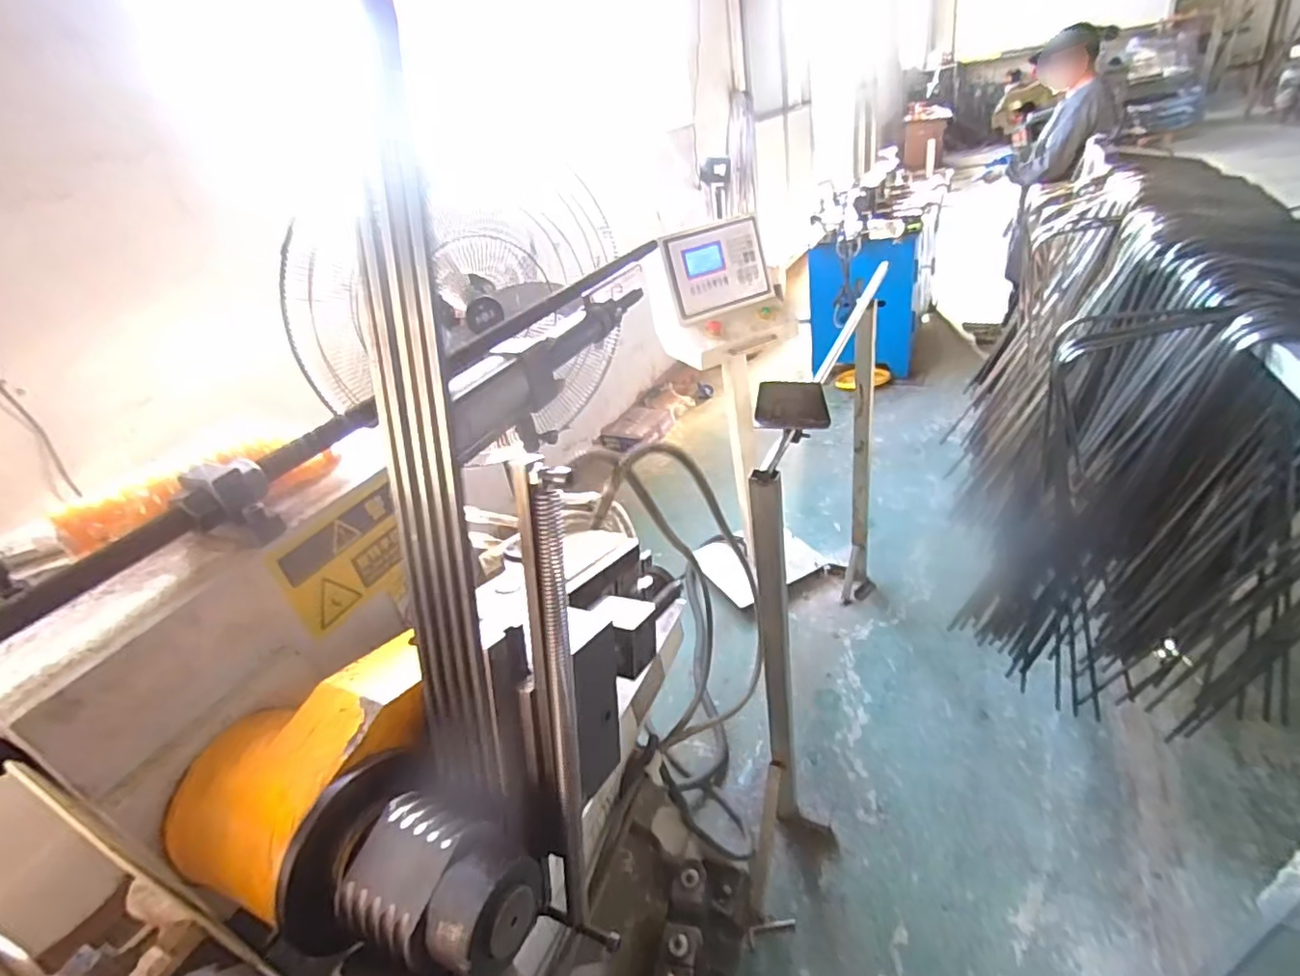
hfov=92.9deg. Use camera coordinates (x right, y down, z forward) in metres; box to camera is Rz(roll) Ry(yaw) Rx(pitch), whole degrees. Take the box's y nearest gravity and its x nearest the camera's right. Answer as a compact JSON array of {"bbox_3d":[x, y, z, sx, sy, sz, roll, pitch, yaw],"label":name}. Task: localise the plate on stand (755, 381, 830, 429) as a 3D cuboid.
[{"bbox_3d":[0.259,-0.151,1.128,0.130,0.084,0.015,3,20,22],"label":"plate on stand"}]

